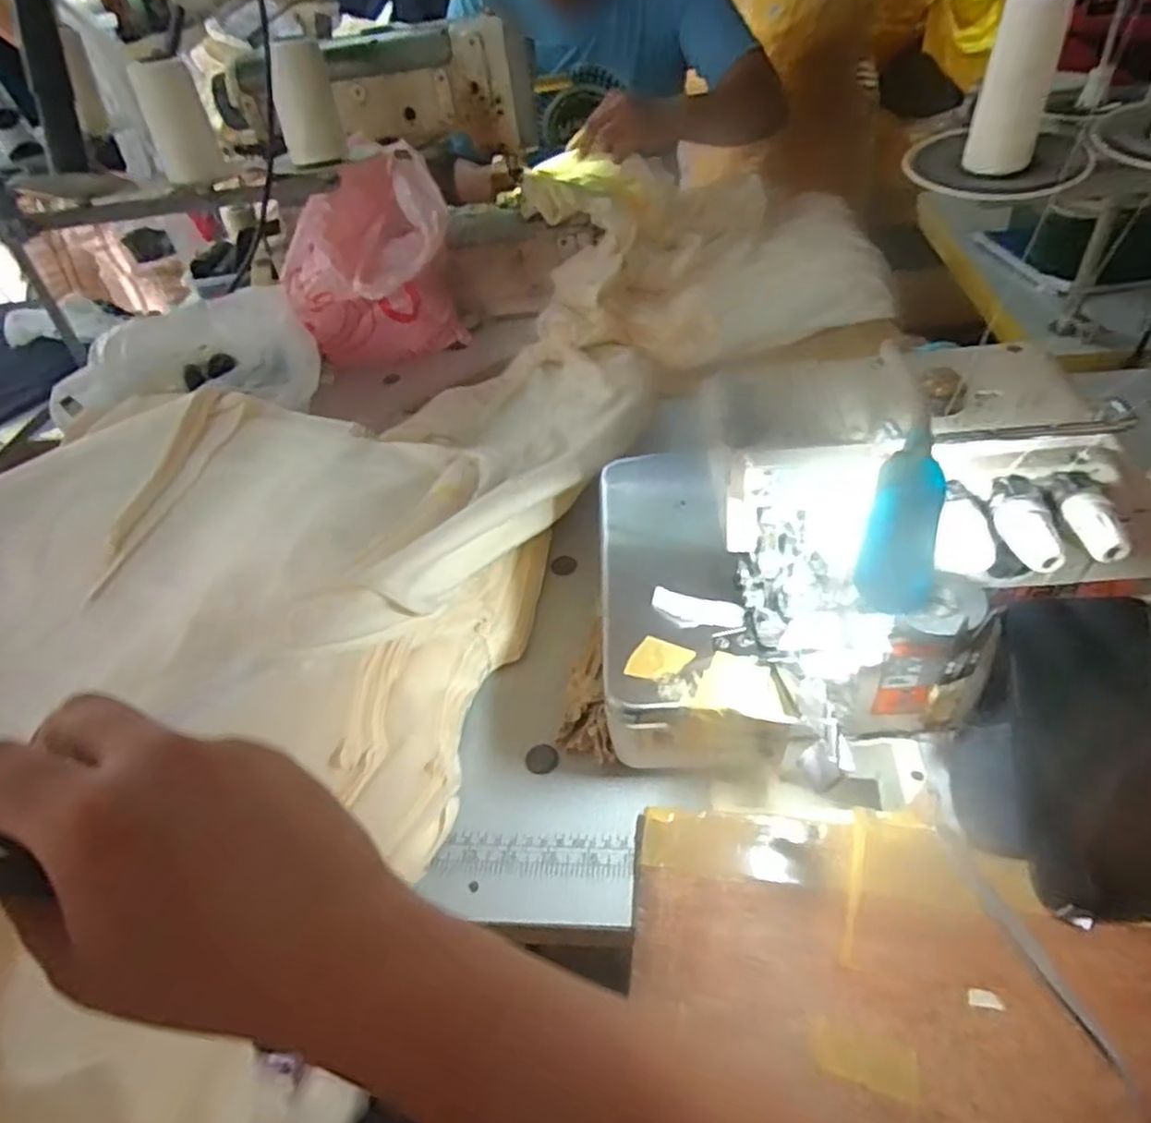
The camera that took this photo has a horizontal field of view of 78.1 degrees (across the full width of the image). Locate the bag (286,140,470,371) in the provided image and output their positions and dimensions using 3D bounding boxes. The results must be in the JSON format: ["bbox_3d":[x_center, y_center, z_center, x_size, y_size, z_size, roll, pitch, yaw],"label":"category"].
[{"bbox_3d":[-0.242,-0.336,0.843,0.195,0.197,0.190,-17,46,-11],"label":"bag"}]

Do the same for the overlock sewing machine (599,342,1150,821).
[{"bbox_3d":[0.169,-0.007,0.432,0.309,0.199,0.258,-3,45,3],"label":"overlock sewing machine"}]

